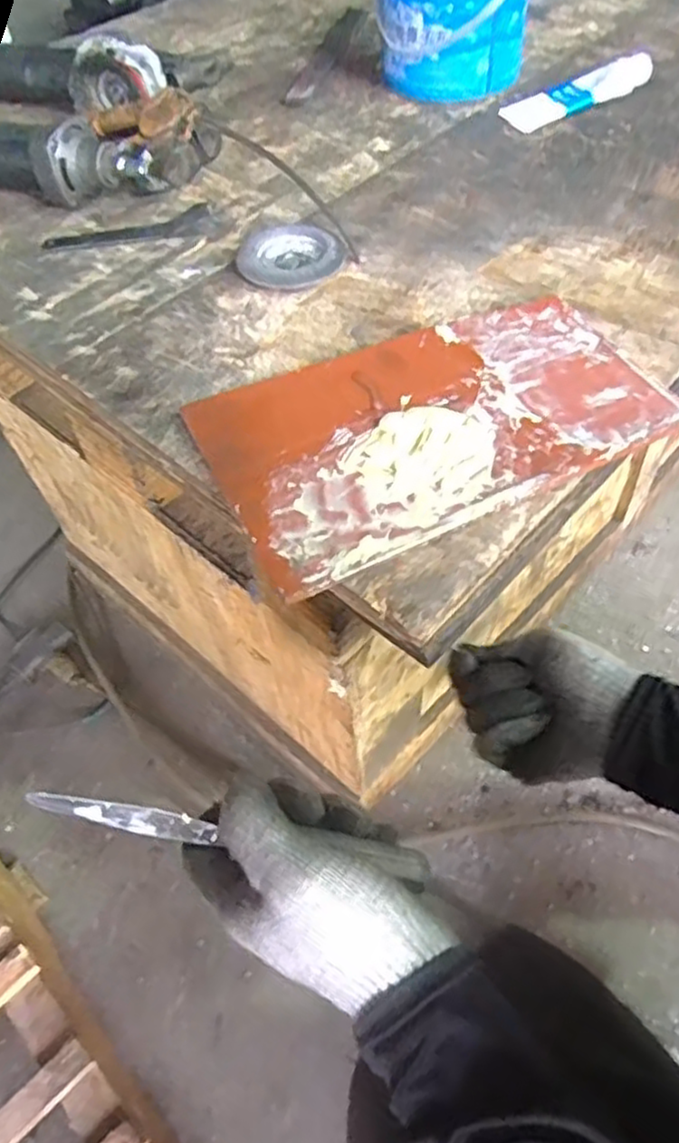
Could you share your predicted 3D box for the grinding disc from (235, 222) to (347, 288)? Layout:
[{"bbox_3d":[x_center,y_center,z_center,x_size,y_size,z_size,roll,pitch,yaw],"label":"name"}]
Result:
[{"bbox_3d":[-0.045,-0.269,0.612,0.089,0.014,0.086,-2,54,3],"label":"grinding disc"}]

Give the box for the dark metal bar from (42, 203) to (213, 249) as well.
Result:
[{"bbox_3d":[-0.192,-0.310,0.653,0.151,0.006,0.040,-11,54,-3],"label":"dark metal bar"}]

